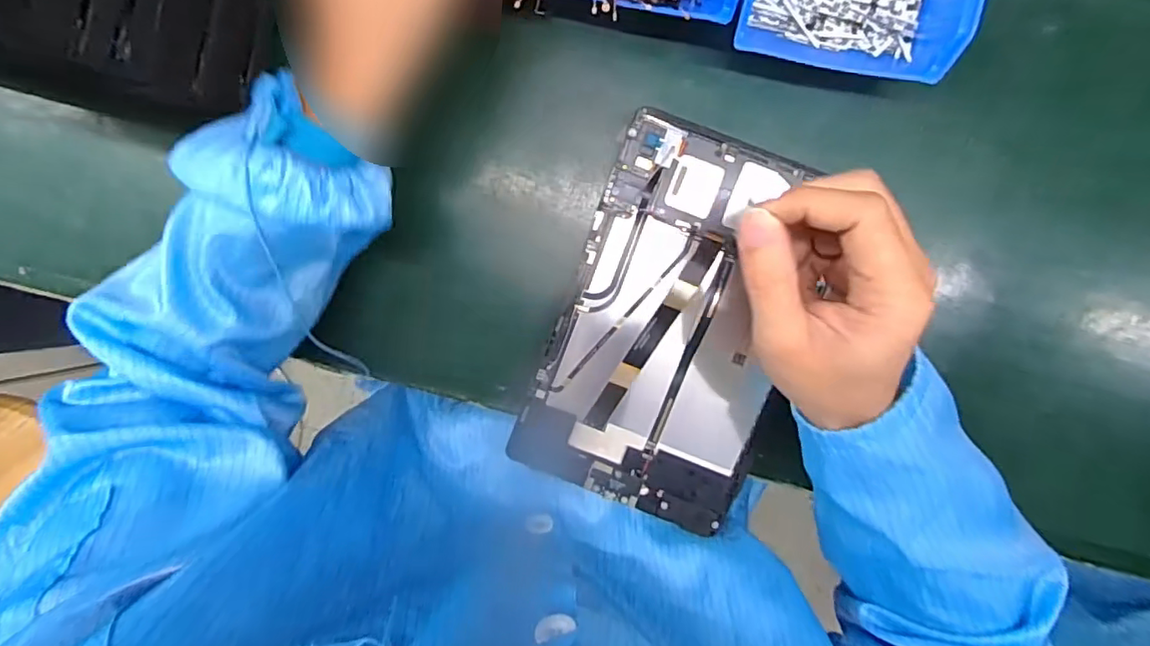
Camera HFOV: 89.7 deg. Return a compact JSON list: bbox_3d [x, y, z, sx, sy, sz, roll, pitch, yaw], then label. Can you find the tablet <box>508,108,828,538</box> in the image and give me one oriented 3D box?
[{"bbox_3d":[0.065,0.003,0.373,0.145,0.012,0.241,20,97,2],"label":"tablet"}]

